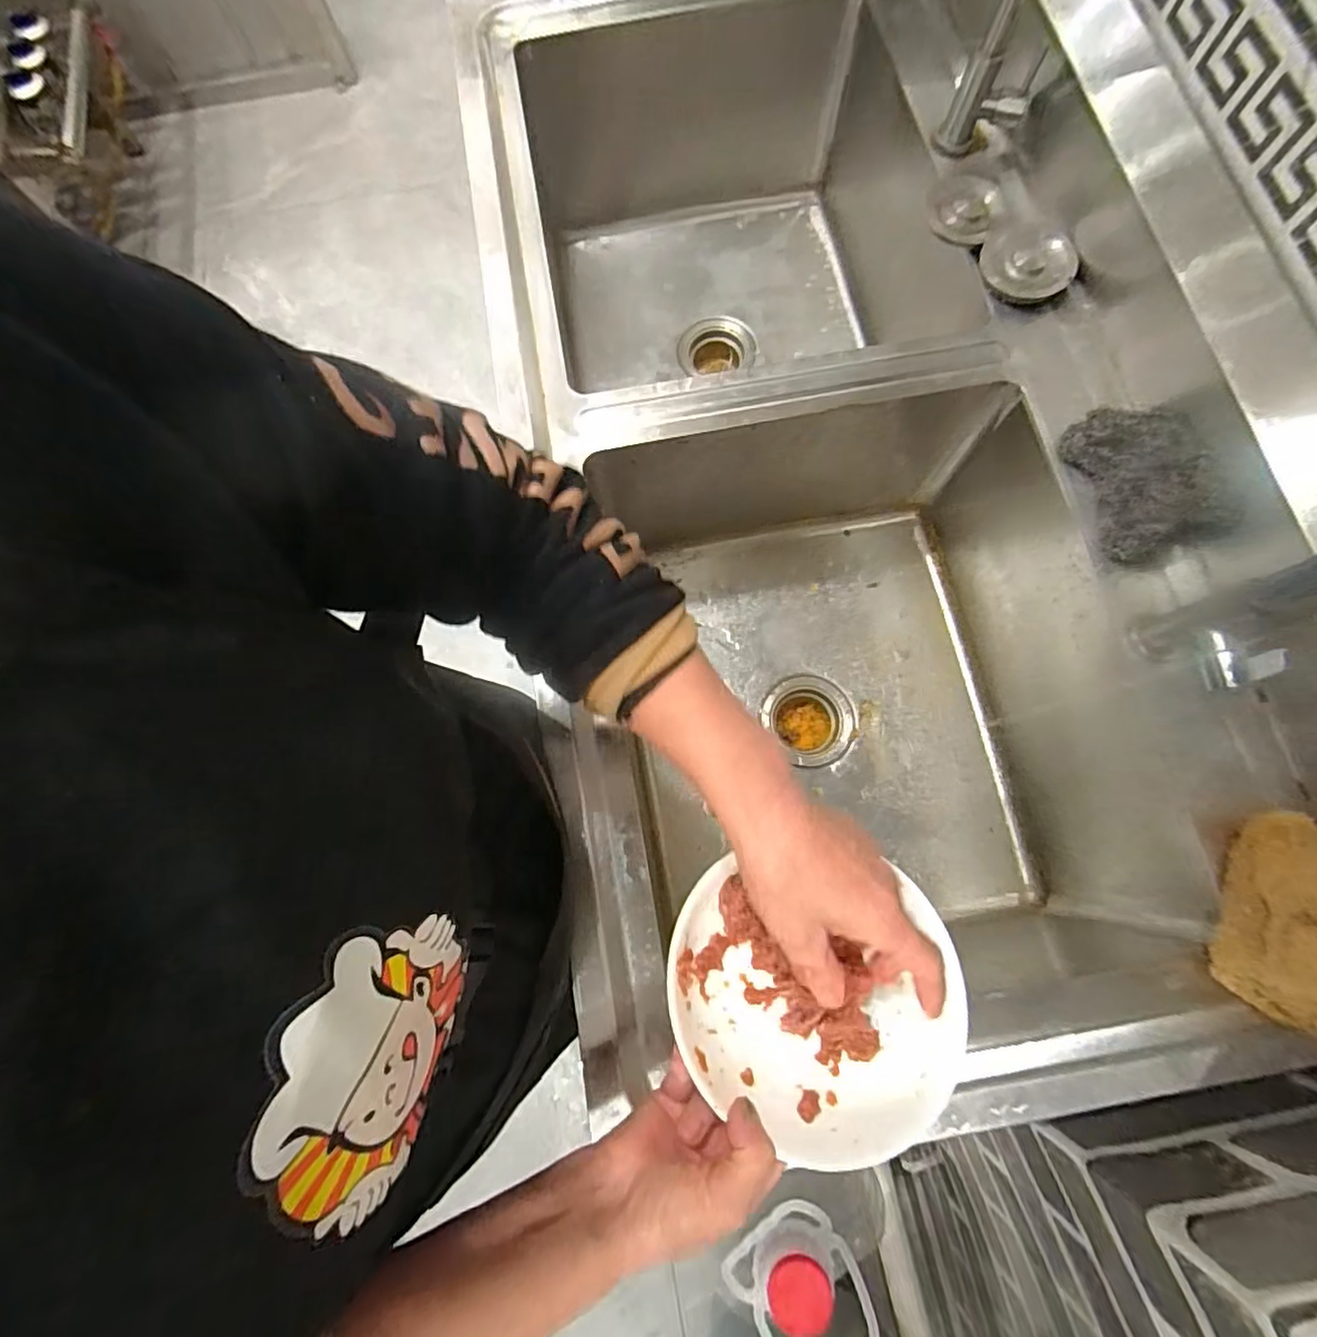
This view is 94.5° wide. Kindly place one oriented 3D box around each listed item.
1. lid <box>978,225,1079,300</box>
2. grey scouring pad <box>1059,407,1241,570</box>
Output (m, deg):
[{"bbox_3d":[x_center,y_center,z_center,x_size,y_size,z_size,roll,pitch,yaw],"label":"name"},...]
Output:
[{"bbox_3d":[0.348,-0.385,0.574,0.069,0.015,0.079,-42,77,10],"label":"lid"},{"bbox_3d":[0.395,-0.157,0.502,0.079,0.065,0.136,-16,76,-3],"label":"grey scouring pad"}]

